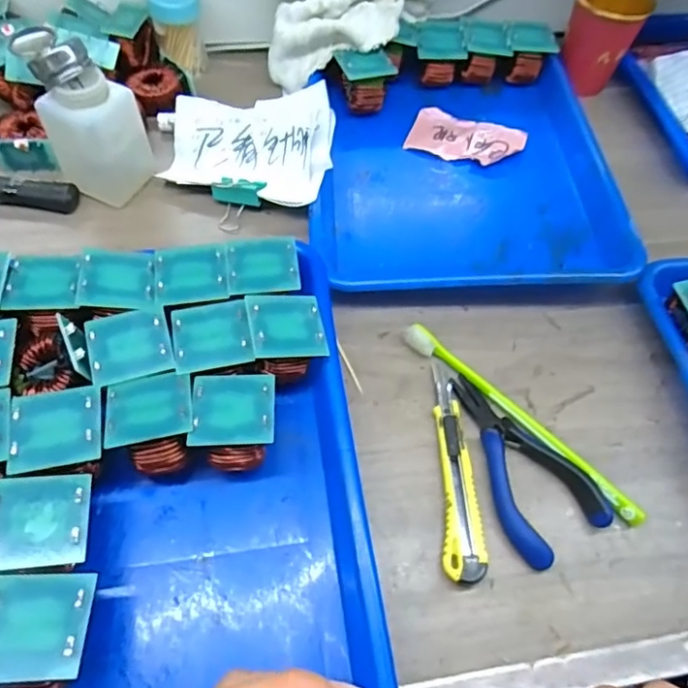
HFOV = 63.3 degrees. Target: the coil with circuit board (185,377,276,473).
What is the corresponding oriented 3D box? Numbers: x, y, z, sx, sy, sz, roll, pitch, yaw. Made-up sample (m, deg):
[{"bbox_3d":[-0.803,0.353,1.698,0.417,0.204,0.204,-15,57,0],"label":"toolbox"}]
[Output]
[{"bbox_3d":[-0.064,0.050,0.335,0.046,0.048,0.046,1,59,-3],"label":"coil with circuit board"}]

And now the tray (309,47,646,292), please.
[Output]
[{"bbox_3d":[0.099,-0.158,0.487,0.241,0.034,0.273,1,57,-4],"label":"tray"}]

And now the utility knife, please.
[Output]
[{"bbox_3d":[0.071,0.077,0.353,0.023,0.010,0.138,3,58,-2],"label":"utility knife"}]

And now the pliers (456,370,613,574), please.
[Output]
[{"bbox_3d":[0.108,0.072,0.355,0.060,0.015,0.121,-23,63,-17],"label":"pliers"}]

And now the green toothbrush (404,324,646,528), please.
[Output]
[{"bbox_3d":[0.113,0.049,0.371,0.188,0.011,0.016,41,63,20],"label":"green toothbrush"}]

